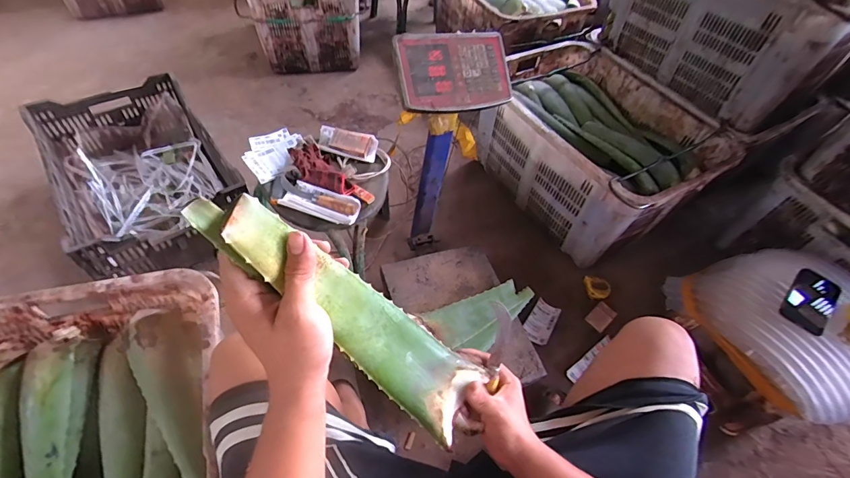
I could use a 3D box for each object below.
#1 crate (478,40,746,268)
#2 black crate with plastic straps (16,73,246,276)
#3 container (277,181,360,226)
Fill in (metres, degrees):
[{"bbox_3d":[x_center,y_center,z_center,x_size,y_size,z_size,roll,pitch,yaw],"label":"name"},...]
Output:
[{"bbox_3d":[0.551,-0.315,1.350,0.554,0.317,0.690,-27,60,-23],"label":"crate"},{"bbox_3d":[-0.806,-0.190,1.159,0.390,0.213,0.605,-29,61,-24],"label":"black crate with plastic straps"},{"bbox_3d":[-0.220,-0.076,0.854,0.157,0.034,0.080,15,54,6],"label":"container"}]

